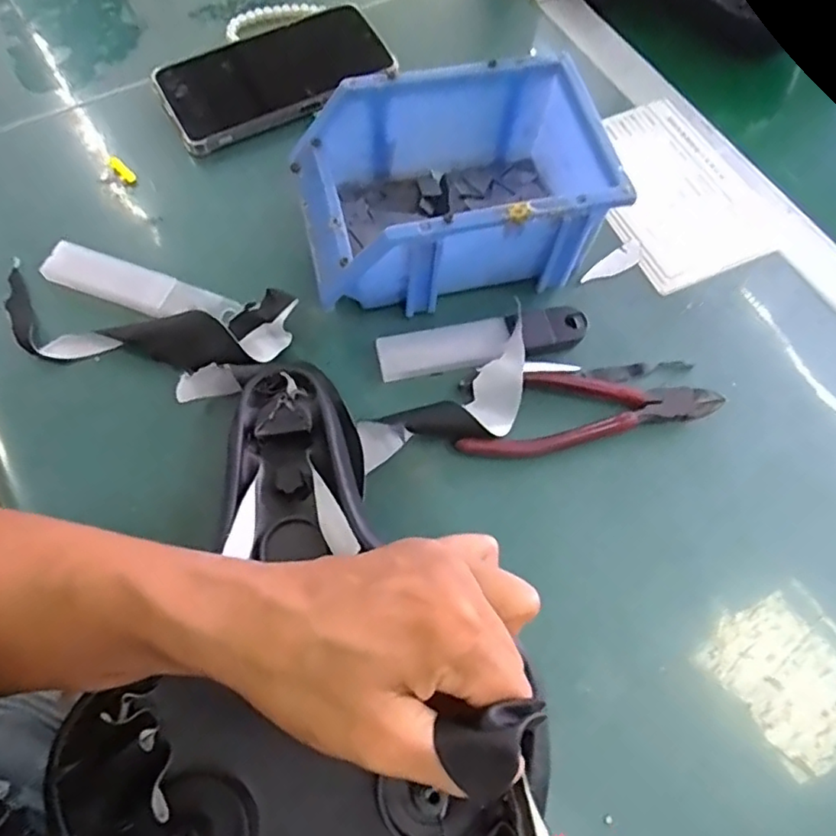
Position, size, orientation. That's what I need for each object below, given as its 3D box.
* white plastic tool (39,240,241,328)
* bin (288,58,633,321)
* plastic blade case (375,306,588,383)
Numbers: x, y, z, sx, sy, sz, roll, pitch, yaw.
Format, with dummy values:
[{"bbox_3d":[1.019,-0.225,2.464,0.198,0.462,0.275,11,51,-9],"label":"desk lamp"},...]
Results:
[{"bbox_3d":[-0.169,-0.078,0.366,0.117,0.009,0.027,19,72,4],"label":"white plastic tool"},{"bbox_3d":[0.018,-0.138,0.372,0.172,0.077,0.117,-12,68,-8],"label":"bin"},{"bbox_3d":[0.039,-0.045,0.366,0.126,0.016,0.029,-11,68,-8],"label":"plastic blade case"}]

